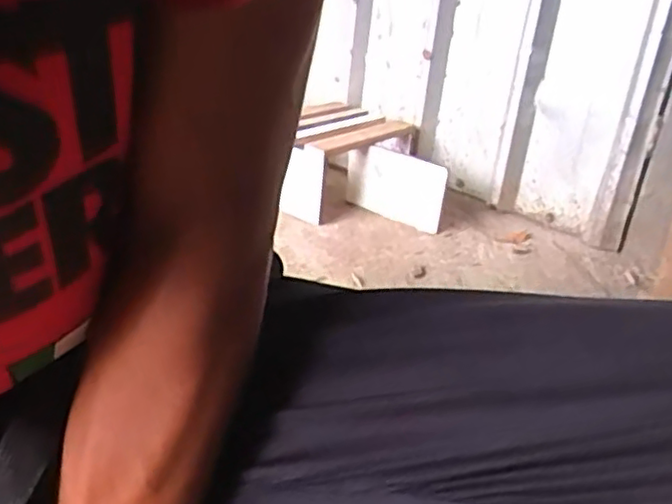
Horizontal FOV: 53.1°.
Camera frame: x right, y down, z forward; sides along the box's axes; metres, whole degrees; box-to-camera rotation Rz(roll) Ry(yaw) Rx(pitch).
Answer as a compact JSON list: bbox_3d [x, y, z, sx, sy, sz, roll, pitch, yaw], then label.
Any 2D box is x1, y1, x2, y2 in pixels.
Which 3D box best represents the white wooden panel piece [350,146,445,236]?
[{"bbox_3d":[0.129,-0.144,1.475,0.226,0.145,0.031,19,-2,21],"label":"white wooden panel piece"}]

